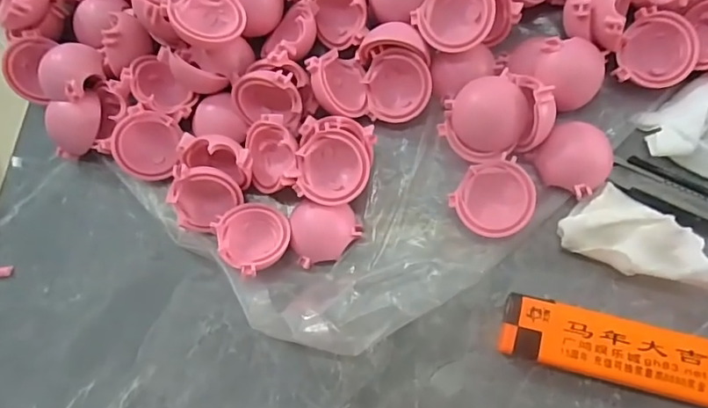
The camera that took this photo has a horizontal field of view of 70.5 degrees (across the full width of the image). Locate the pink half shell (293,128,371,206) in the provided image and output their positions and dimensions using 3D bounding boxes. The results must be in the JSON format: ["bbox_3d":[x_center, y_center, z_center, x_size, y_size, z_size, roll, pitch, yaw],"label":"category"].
[{"bbox_3d":[-0.008,-0.014,0.202,0.028,0.013,0.029,-1,77,5],"label":"pink half shell"}]

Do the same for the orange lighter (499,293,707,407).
[{"bbox_3d":[0.096,0.053,0.184,0.081,0.012,0.023,13,79,8],"label":"orange lighter"}]

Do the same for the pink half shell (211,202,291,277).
[{"bbox_3d":[-0.041,0.013,0.204,0.029,0.011,0.028,-41,58,-20],"label":"pink half shell"}]

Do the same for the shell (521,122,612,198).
[{"bbox_3d":[0.087,-0.018,0.197,0.027,0.013,0.027,-39,77,-4],"label":"shell"}]

